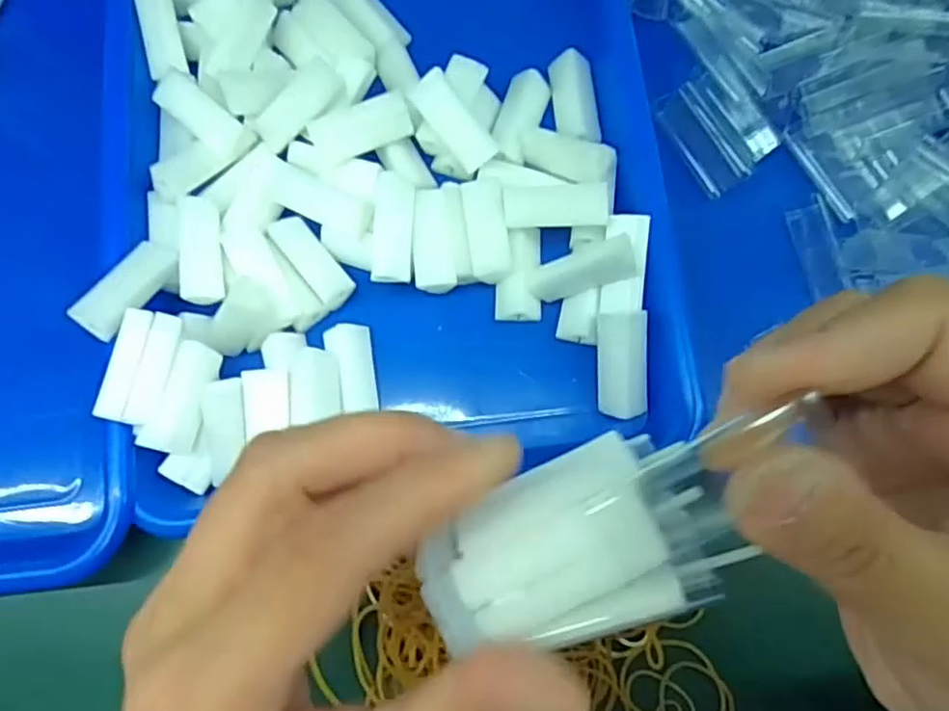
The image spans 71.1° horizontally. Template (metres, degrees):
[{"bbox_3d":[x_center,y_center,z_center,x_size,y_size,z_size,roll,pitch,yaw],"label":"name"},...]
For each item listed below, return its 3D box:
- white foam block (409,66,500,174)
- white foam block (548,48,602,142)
[{"bbox_3d":[-0.010,-0.105,0.301,0.017,0.010,0.045,-41,102,-9],"label":"white foam block"},{"bbox_3d":[0.049,-0.127,0.326,0.020,0.013,0.044,-8,77,-2],"label":"white foam block"}]

